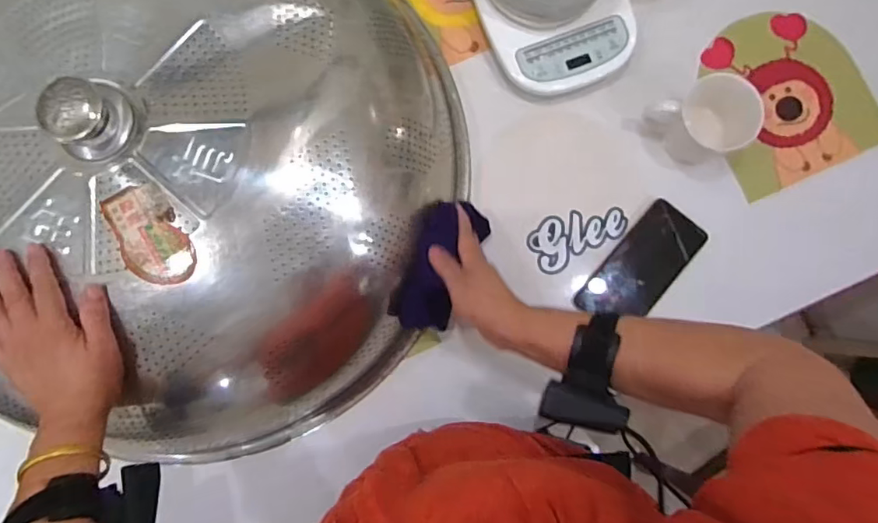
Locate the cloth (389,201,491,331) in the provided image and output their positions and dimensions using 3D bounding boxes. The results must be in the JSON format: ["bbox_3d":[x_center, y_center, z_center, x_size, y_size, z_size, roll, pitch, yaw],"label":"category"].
[{"bbox_3d":[0.001,0.003,0.560,0.065,0.076,0.148,25,85,4],"label":"cloth"}]

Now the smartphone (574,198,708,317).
[{"bbox_3d":[0.240,0.009,0.617,0.074,0.008,0.156,40,94,7],"label":"smartphone"}]

